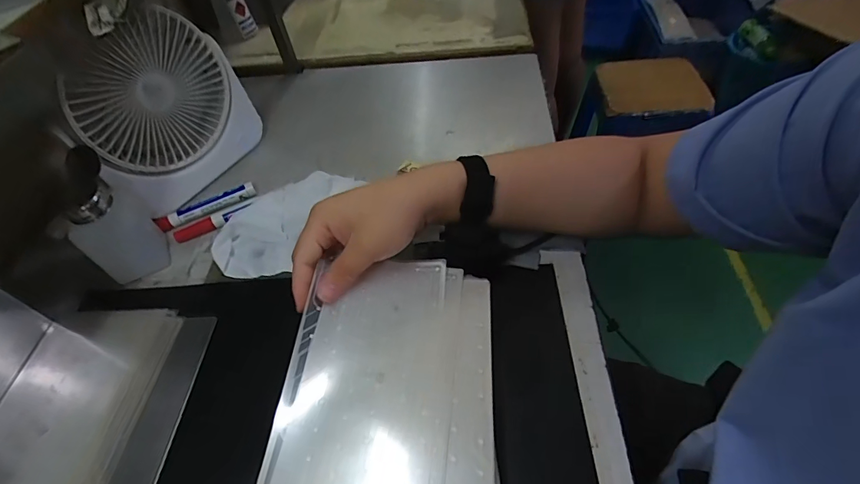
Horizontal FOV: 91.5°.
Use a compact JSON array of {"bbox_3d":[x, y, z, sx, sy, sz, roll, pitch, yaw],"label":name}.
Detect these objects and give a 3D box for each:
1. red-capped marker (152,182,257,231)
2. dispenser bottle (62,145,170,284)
[{"bbox_3d":[-0.257,-0.041,0.485,0.109,0.016,0.016,-25,52,-12],"label":"red-capped marker"},{"bbox_3d":[-0.313,-0.018,0.410,0.049,0.114,0.061,-23,52,-11],"label":"dispenser bottle"}]

